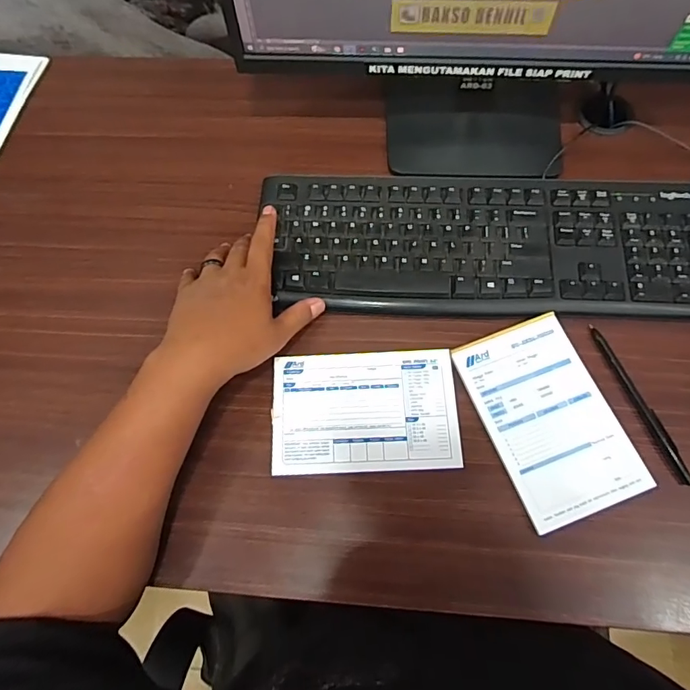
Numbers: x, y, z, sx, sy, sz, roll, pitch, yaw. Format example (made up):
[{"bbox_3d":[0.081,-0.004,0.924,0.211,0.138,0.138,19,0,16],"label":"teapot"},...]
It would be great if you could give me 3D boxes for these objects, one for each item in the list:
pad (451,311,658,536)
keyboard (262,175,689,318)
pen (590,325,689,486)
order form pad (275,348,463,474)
[{"bbox_3d":[0.176,0.061,0.407,0.104,0.010,0.167,-19,68,-5],"label":"pad"},{"bbox_3d":[0.136,-0.101,0.463,0.414,0.019,0.146,3,68,3],"label":"keyboard"},{"bbox_3d":[0.258,0.048,0.409,0.010,0.007,0.148,-19,68,-5],"label":"pen"},{"bbox_3d":[0.017,0.058,0.420,0.162,0.004,0.107,-3,68,1],"label":"order form pad"}]

